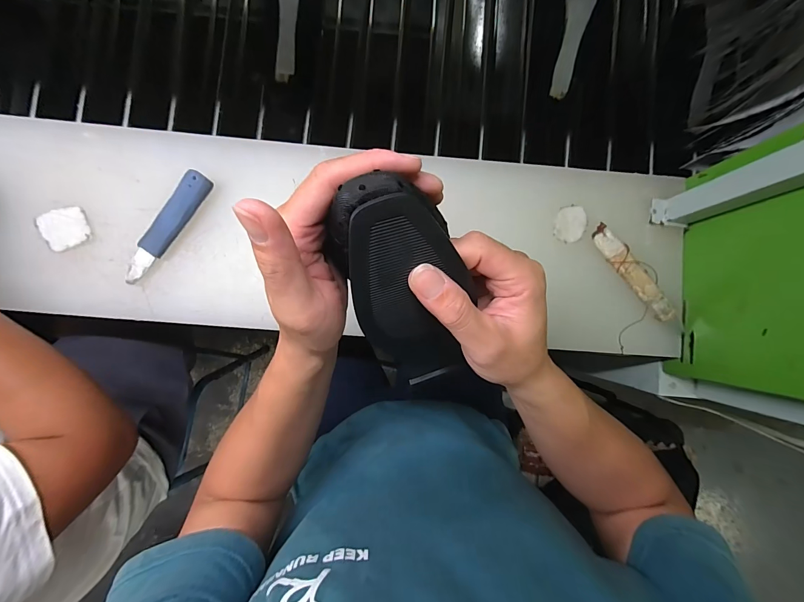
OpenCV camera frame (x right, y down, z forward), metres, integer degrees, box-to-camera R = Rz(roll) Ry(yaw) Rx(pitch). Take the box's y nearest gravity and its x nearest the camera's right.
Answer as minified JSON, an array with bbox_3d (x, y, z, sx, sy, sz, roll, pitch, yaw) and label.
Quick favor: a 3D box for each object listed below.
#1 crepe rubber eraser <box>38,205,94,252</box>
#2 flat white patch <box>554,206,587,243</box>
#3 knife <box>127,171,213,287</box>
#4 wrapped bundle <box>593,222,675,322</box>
[{"bbox_3d":[-0.413,-0.090,0.436,0.053,0.008,0.051,-26,87,-2],"label":"crepe rubber eraser"},{"bbox_3d":[0.217,-0.099,0.459,0.039,0.004,0.047,13,88,2],"label":"flat white patch"},{"bbox_3d":[-0.285,-0.089,0.434,0.028,0.022,0.154,33,87,2],"label":"knife"},{"bbox_3d":[0.291,-0.036,0.452,0.029,0.017,0.140,-38,87,-2],"label":"wrapped bundle"}]

